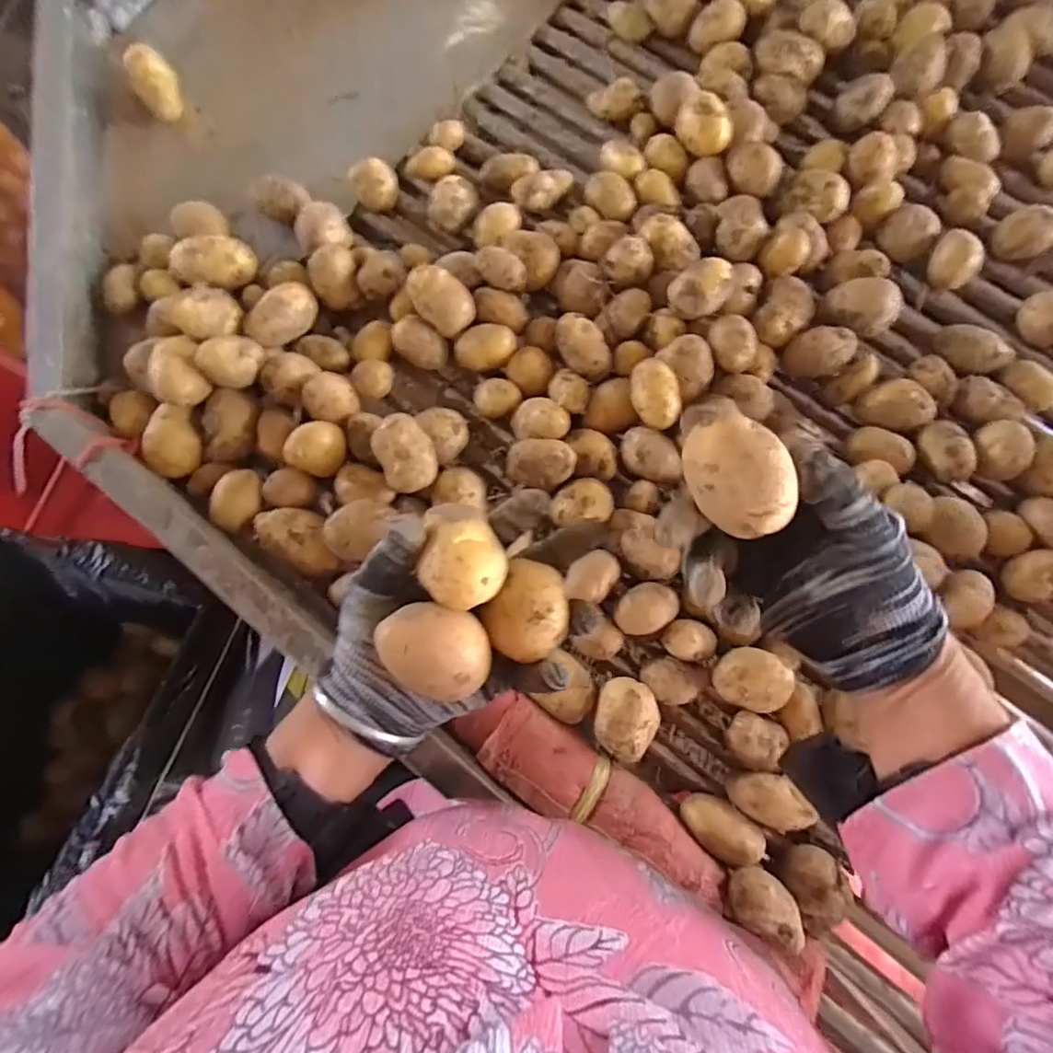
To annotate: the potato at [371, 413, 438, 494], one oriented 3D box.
[{"bbox_3d":[-0.091,-0.053,0.413,0.041,0.035,0.053,-28,81,-6],"label":"potato"}]

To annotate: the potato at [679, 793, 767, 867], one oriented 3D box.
[{"bbox_3d":[0.134,0.205,0.371,0.051,0.027,0.031,37,81,5],"label":"potato"}]

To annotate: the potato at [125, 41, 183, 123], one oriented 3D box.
[{"bbox_3d":[-0.369,-0.443,0.543,0.038,0.032,0.069,-30,82,-6],"label":"potato"}]

